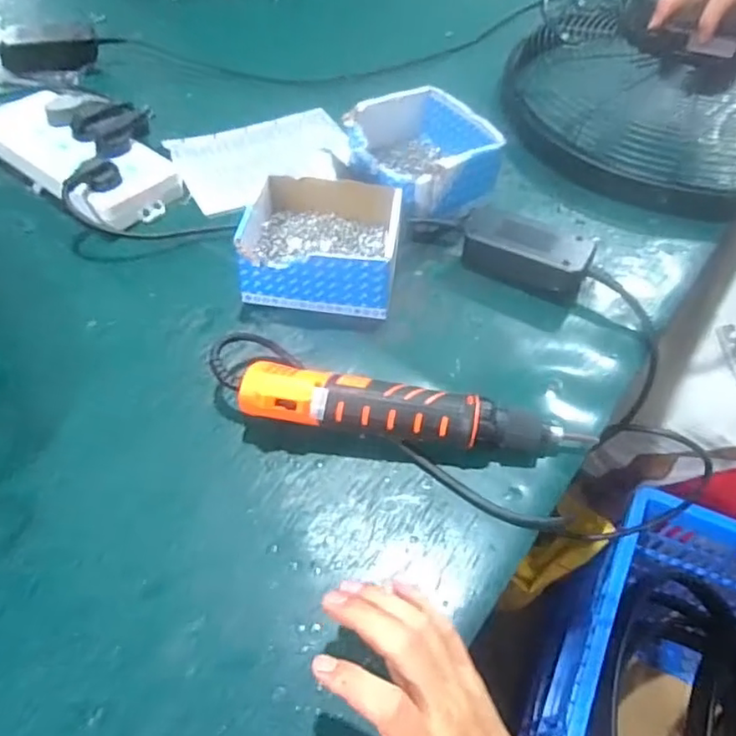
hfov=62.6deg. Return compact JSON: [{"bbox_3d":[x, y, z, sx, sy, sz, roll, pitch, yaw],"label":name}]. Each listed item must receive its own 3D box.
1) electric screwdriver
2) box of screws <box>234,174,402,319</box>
[{"bbox_3d":[0.031,0.039,0.459,0.259,0.056,0.042,8,54,4],"label":"electric screwdriver"},{"bbox_3d":[-0.042,-0.113,0.559,0.133,0.074,0.128,5,54,2],"label":"box of screws"}]

